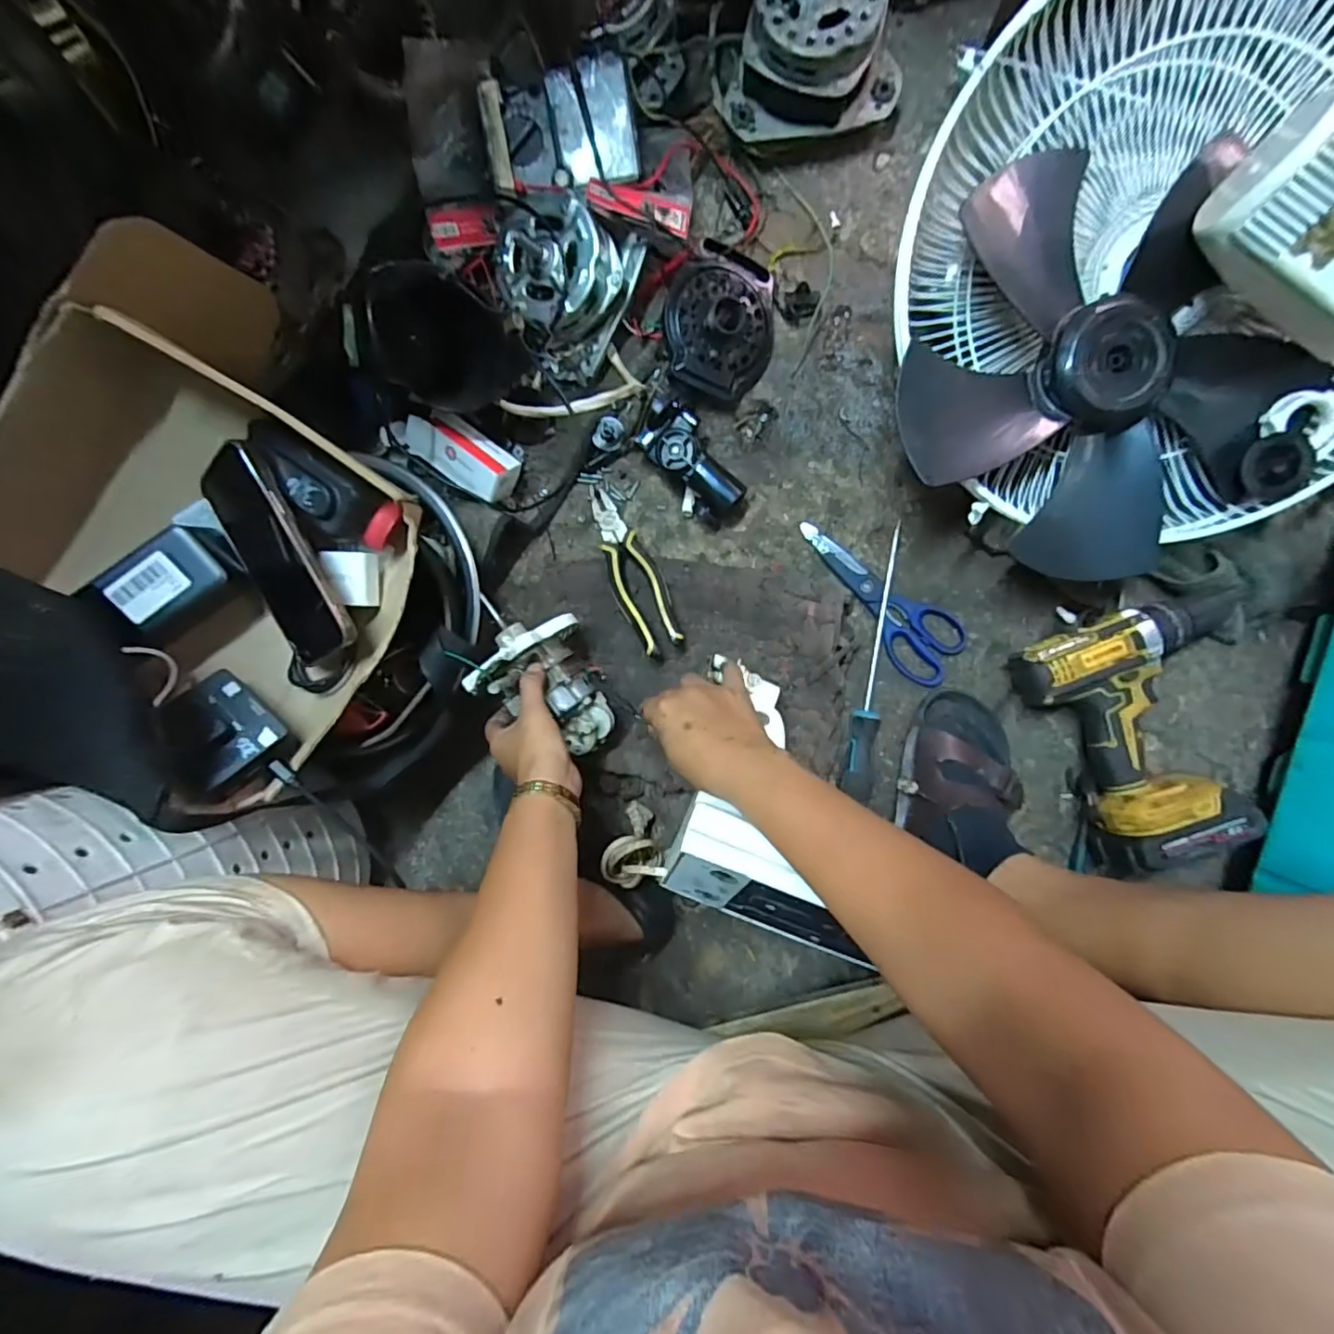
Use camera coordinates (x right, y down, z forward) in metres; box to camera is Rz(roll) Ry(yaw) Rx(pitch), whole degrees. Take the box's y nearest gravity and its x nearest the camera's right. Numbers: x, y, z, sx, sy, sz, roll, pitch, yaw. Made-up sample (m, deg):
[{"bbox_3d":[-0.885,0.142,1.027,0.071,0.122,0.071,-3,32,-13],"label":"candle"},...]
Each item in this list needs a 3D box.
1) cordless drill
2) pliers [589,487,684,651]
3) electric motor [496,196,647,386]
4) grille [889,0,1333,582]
[{"bbox_3d":[0.470,0.053,0.555,0.196,0.090,0.228,-25,88,6],"label":"cordless drill"},{"bbox_3d":[-0.037,-0.104,0.626,0.047,0.023,0.189,-24,80,-4],"label":"pliers"},{"bbox_3d":[-0.112,-0.383,0.582,0.131,0.090,0.143,29,94,5],"label":"electric motor"},{"bbox_3d":[0.410,-0.301,0.458,0.442,0.149,0.413,-10,90,6],"label":"grille"}]

